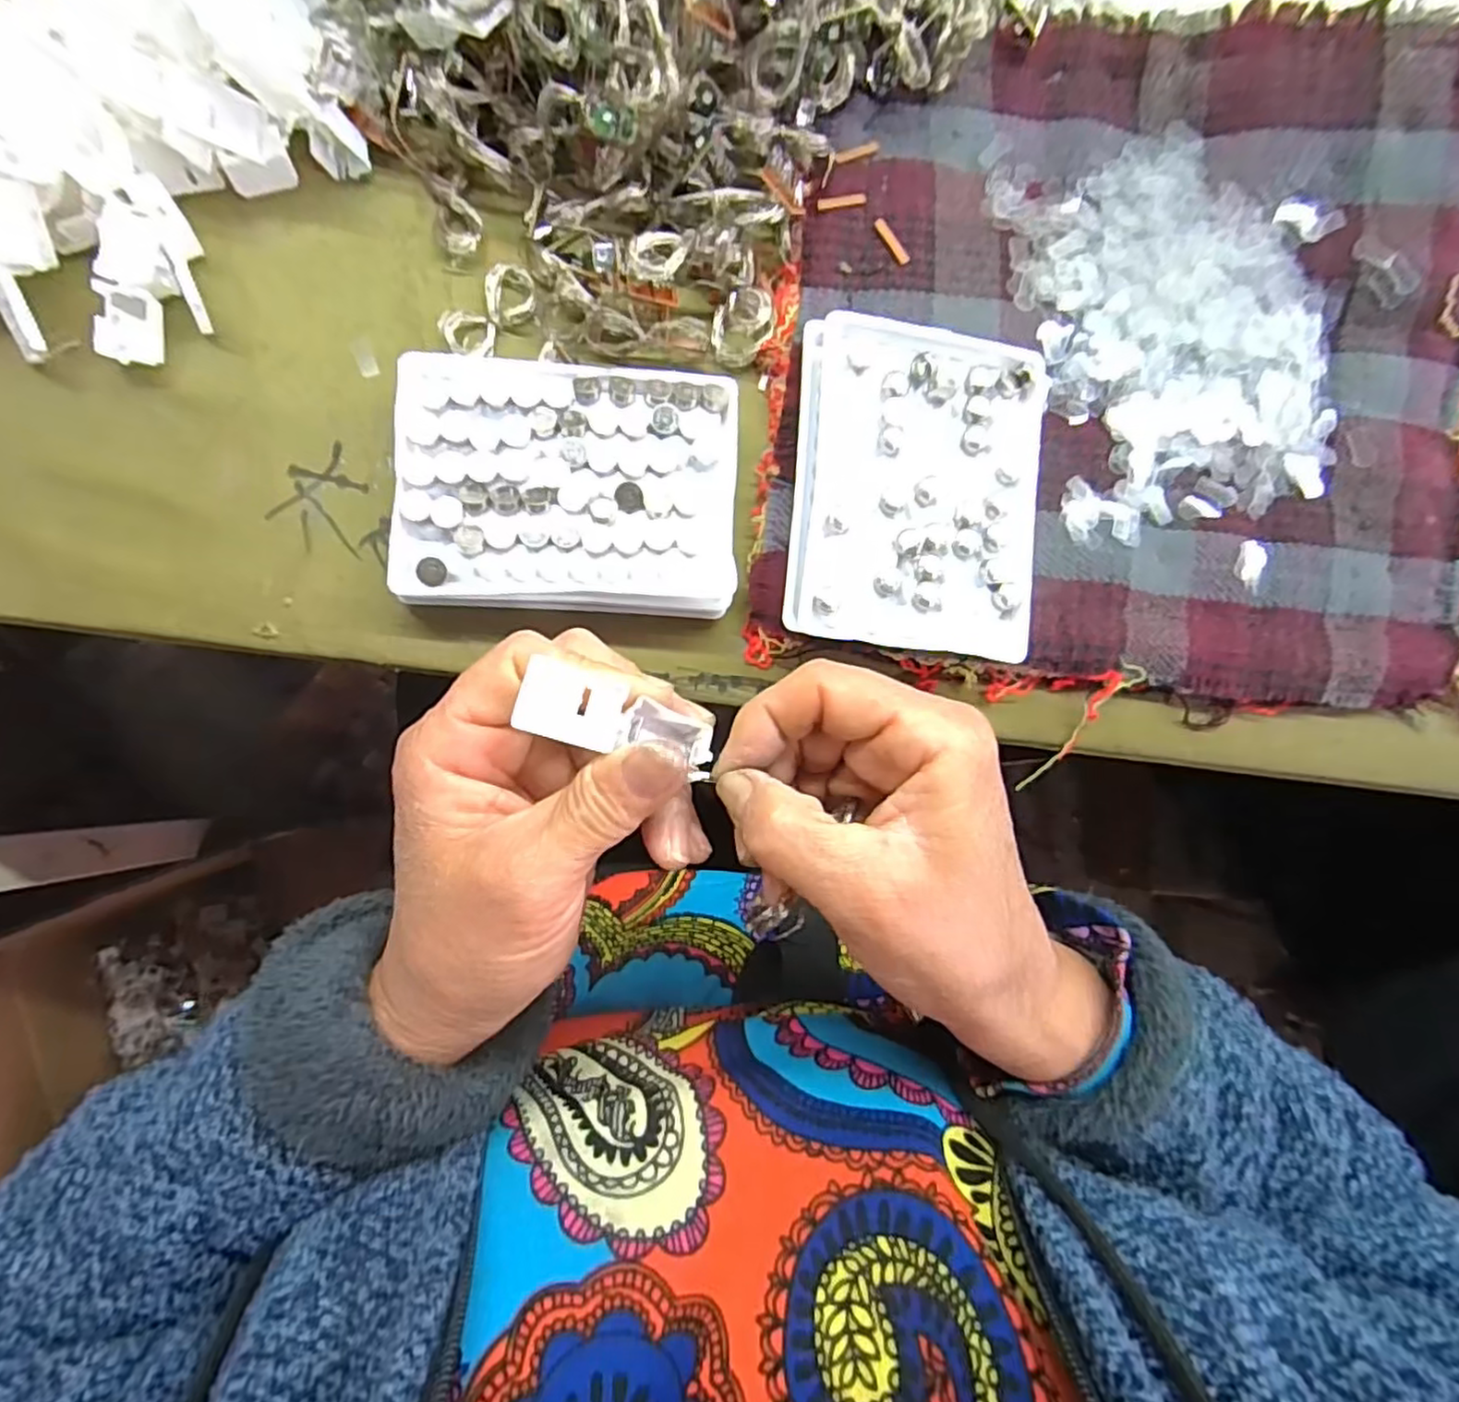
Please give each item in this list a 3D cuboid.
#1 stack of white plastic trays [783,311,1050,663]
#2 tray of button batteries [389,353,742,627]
[{"bbox_3d":[0.075,-0.086,0.283,0.099,0.015,0.129,6,84,-6],"label":"stack of white plastic trays"},{"bbox_3d":[-0.062,-0.084,0.277,0.128,0.027,0.094,1,85,-7],"label":"tray of button batteries"}]

